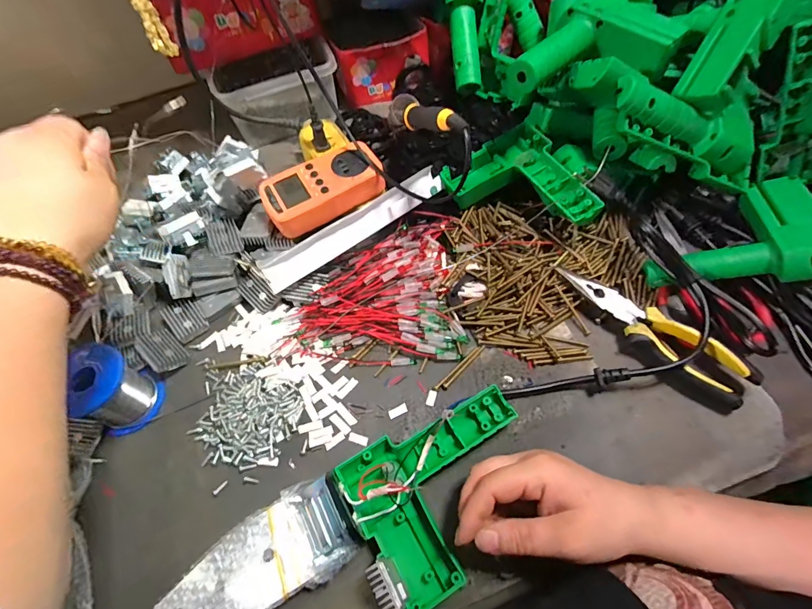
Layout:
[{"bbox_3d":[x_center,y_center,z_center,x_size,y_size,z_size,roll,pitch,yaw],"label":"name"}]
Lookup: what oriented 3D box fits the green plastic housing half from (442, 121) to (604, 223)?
[{"bbox_3d":[0.126,-0.125,0.432,0.121,0.046,0.155,-31,64,-12],"label":"green plastic housing half"}]

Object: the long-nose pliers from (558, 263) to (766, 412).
[{"bbox_3d":[0.223,0.023,0.373,0.044,0.034,0.178,-42,65,-17],"label":"long-nose pliers"}]

